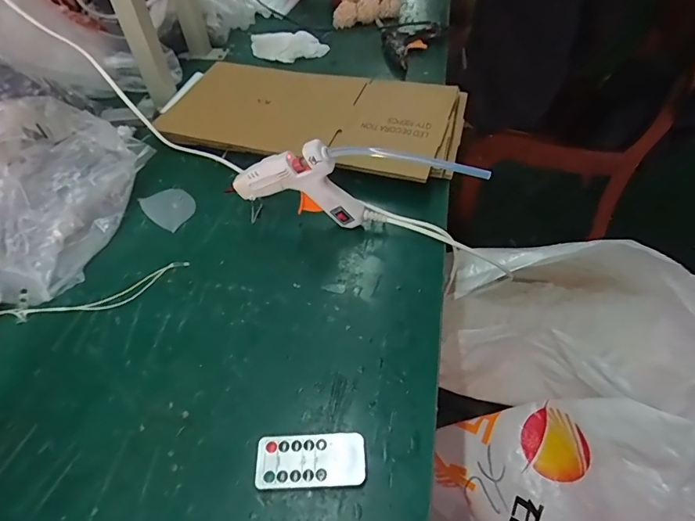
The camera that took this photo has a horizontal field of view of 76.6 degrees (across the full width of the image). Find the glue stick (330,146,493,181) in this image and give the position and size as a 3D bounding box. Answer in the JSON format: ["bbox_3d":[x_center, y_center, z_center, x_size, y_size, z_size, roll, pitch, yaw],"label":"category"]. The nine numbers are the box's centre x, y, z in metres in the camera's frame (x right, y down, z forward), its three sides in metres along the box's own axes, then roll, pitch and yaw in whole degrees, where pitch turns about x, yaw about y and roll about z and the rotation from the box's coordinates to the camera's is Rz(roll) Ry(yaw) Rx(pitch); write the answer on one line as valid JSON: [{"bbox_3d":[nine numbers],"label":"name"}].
[{"bbox_3d":[0.058,-0.098,0.425,0.155,0.021,0.009,12,53,15],"label":"glue stick"}]

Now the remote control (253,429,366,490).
[{"bbox_3d":[-0.029,0.156,0.345,0.084,0.008,0.040,-4,51,2],"label":"remote control"}]

